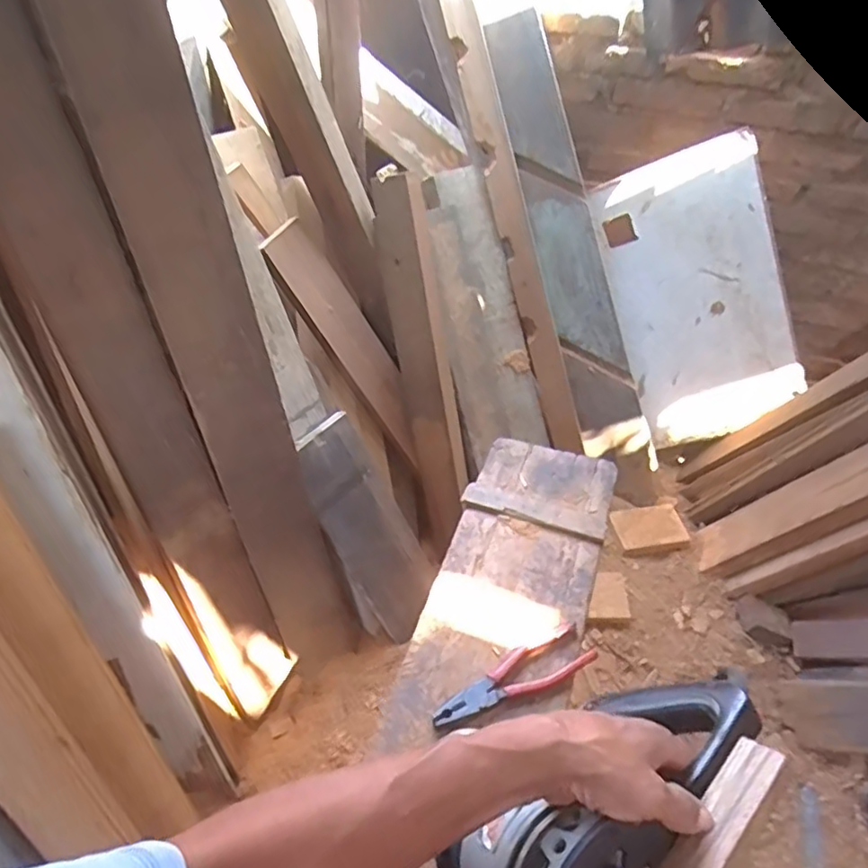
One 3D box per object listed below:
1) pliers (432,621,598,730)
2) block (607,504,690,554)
[{"bbox_3d":[0.088,0.270,0.674,0.193,0.022,0.056,-21,52,-18],"label":"pliers"},{"bbox_3d":[0.503,0.220,1.430,0.164,0.020,0.106,-6,48,-6],"label":"block"}]

